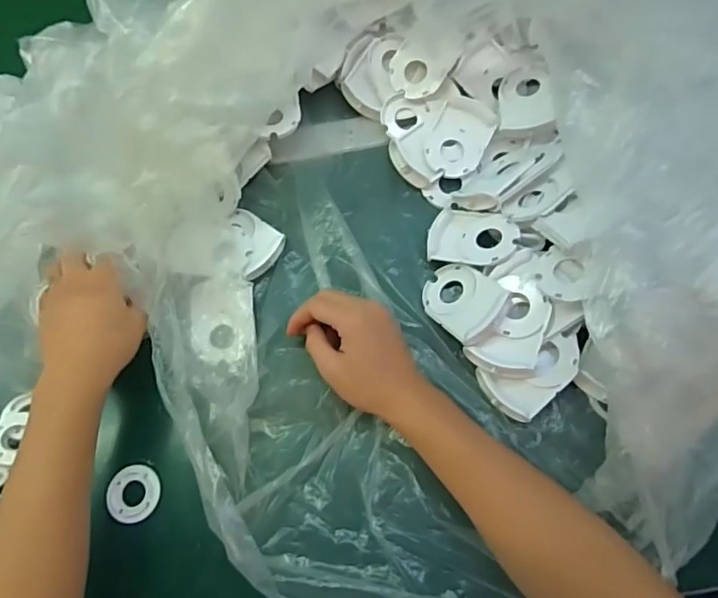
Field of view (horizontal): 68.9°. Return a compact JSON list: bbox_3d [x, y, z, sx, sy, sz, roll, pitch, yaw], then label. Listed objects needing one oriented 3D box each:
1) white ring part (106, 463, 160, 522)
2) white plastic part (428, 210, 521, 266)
[{"bbox_3d":[-0.189,0.163,0.437,0.042,0.006,0.045,-1,69,3],"label":"white ring part"},{"bbox_3d":[0.103,-0.056,0.479,0.081,0.018,0.057,9,64,28],"label":"white plastic part"}]

